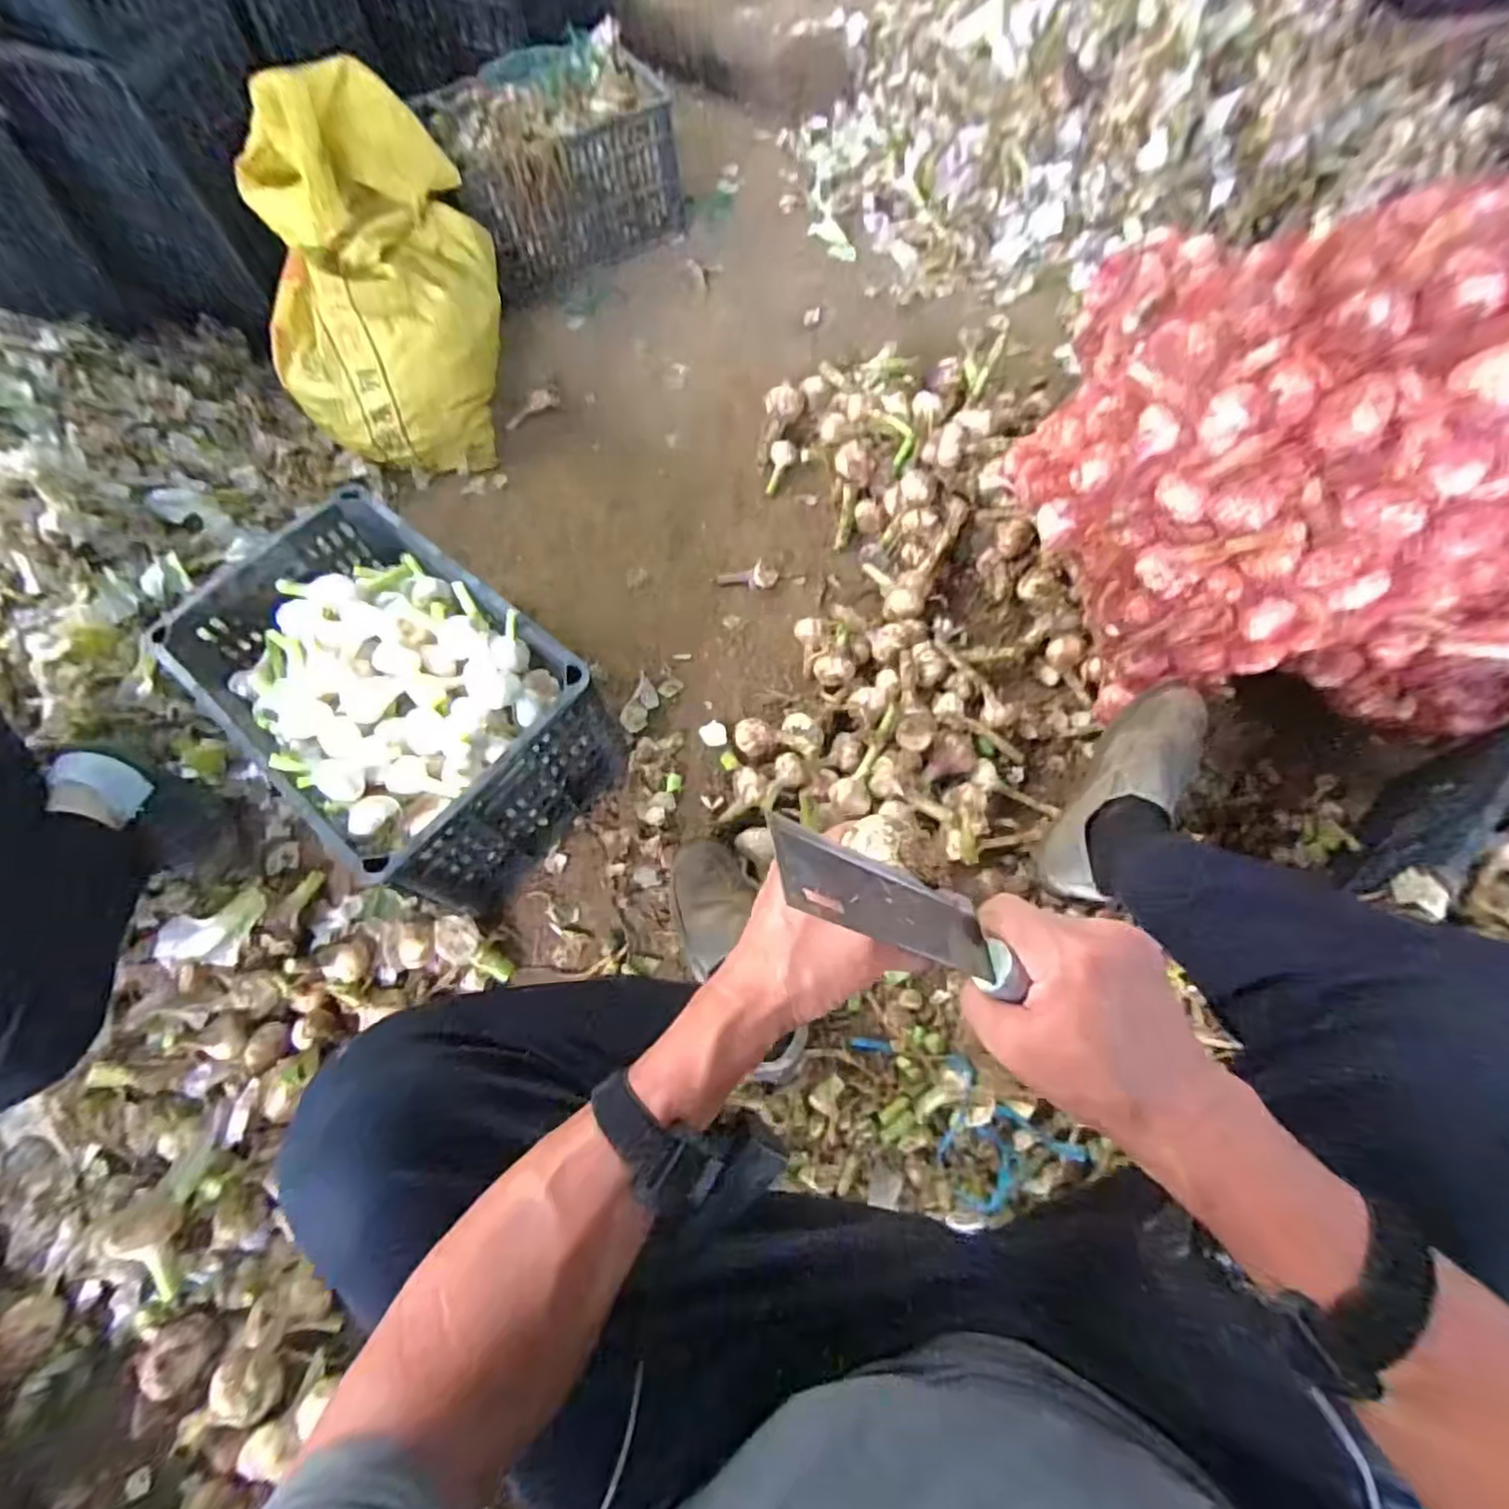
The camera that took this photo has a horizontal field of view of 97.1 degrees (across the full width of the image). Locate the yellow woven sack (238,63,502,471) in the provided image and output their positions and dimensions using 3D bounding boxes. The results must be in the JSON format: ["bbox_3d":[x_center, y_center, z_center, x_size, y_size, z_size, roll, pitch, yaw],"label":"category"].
[{"bbox_3d":[-0.603,-0.752,1.073,0.316,0.358,0.420,-8,68,-1],"label":"yellow woven sack"}]

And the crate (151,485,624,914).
[{"bbox_3d":[-0.429,-0.067,0.833,0.447,0.231,0.293,37,73,15],"label":"crate"}]

